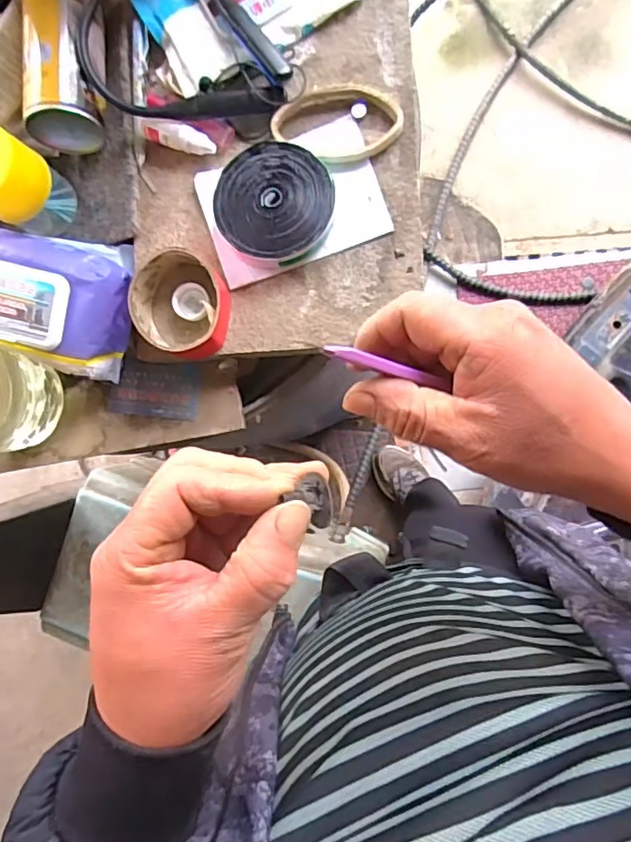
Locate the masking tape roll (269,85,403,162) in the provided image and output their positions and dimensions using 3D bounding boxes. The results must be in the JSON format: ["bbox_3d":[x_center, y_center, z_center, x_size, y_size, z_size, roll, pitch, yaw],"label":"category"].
[{"bbox_3d":[0.018,-0.249,0.462,0.107,0.014,0.062,-9,89,8],"label":"masking tape roll"}]

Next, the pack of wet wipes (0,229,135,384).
[{"bbox_3d":[-0.235,-0.112,0.474,0.158,0.058,0.112,19,93,8],"label":"pack of wet wipes"}]

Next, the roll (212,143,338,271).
[{"bbox_3d":[-0.035,-0.179,0.458,0.094,0.026,0.094,0,90,8],"label":"roll"}]

